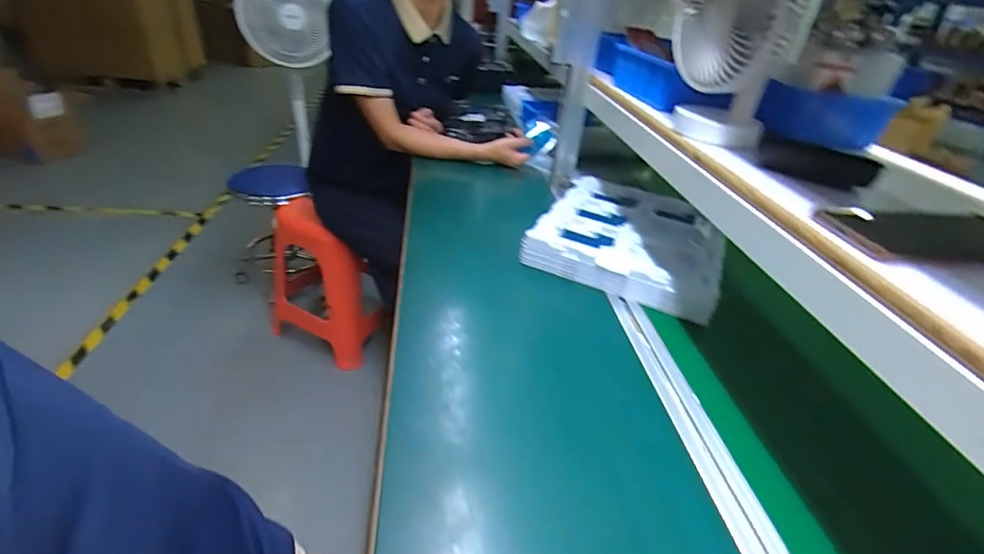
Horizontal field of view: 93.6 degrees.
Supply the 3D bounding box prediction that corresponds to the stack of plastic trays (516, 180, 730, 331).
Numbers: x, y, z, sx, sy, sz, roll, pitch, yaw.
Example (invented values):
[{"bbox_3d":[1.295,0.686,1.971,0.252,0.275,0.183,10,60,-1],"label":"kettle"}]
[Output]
[{"bbox_3d":[0.234,-0.068,0.774,0.276,0.058,0.308,19,35,18],"label":"stack of plastic trays"}]

